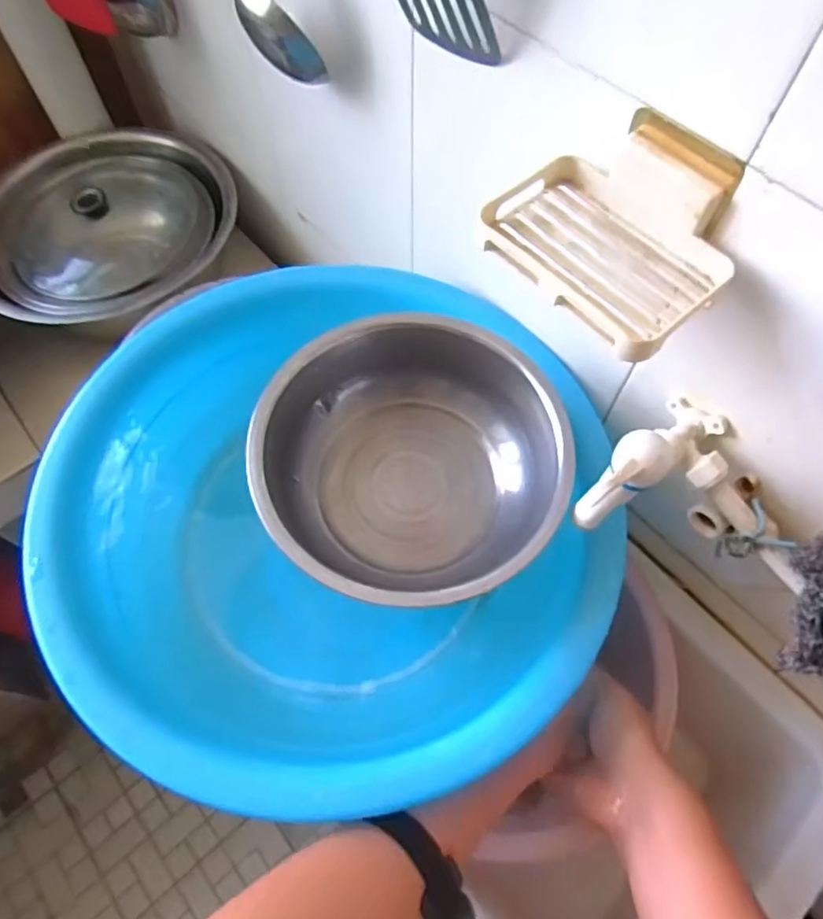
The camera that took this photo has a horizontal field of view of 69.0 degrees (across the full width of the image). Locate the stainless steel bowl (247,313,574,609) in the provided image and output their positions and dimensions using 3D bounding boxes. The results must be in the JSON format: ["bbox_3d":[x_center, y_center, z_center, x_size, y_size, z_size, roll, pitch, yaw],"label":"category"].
[{"bbox_3d":[-0.001,0.007,0.442,0.212,0.088,0.191,8,64,4],"label":"stainless steel bowl"}]

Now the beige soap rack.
[{"bbox_3d":[0.112,-0.129,0.324,0.092,0.055,0.129,-34,68,-16],"label":"beige soap rack"}]

